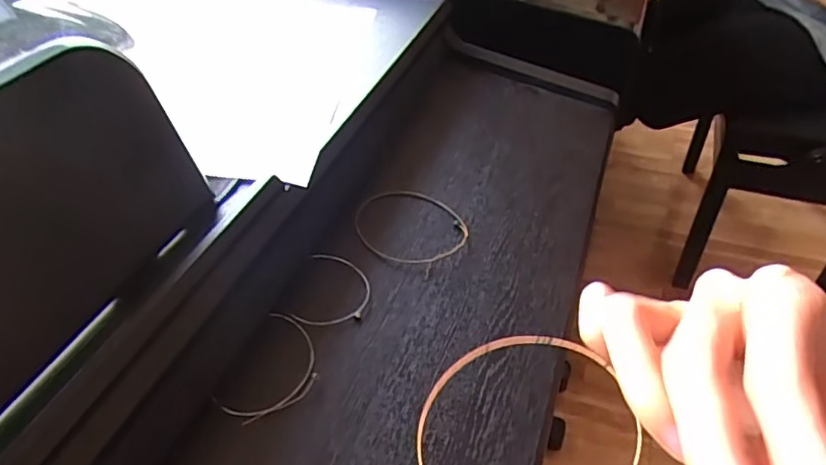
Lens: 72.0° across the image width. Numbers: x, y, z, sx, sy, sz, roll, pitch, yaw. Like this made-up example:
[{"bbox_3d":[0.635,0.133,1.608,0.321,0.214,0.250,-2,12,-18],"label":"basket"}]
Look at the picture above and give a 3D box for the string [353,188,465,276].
[{"bbox_3d":[-0.002,-0.005,0.455,0.089,0.004,0.079,24,49,15],"label":"string"}]

